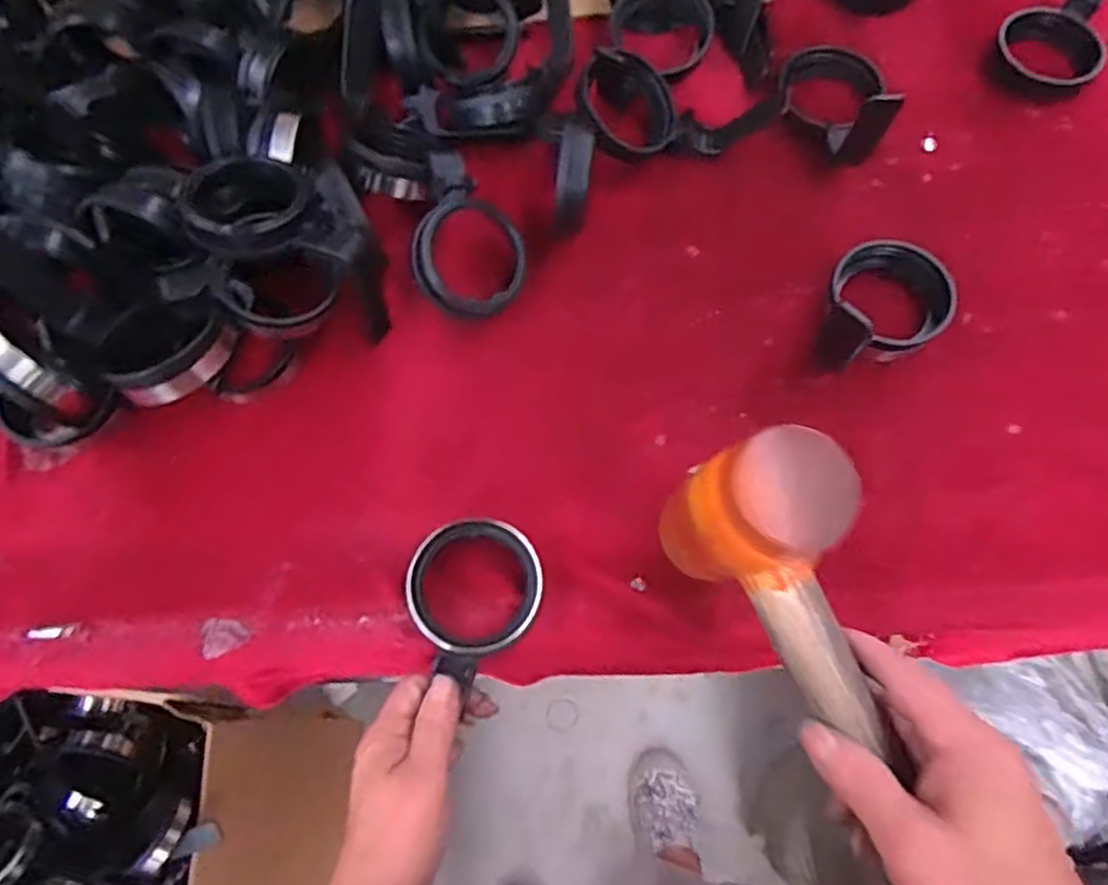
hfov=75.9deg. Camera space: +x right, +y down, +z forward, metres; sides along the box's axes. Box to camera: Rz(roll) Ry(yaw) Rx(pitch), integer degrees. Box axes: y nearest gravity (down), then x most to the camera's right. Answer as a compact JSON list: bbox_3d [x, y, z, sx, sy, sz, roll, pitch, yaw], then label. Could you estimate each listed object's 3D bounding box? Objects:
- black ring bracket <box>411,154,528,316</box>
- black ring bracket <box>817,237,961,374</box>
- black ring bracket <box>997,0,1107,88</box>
[{"bbox_3d":[-0.059,-0.120,0.426,0.070,0.019,0.092,-43,105,-22],"label":"black ring bracket"},{"bbox_3d":[0.196,-0.085,0.429,0.083,0.029,0.065,-15,69,-4],"label":"black ring bracket"},{"bbox_3d":[0.365,-0.307,0.491,0.071,0.043,0.129,31,98,13],"label":"black ring bracket"}]

